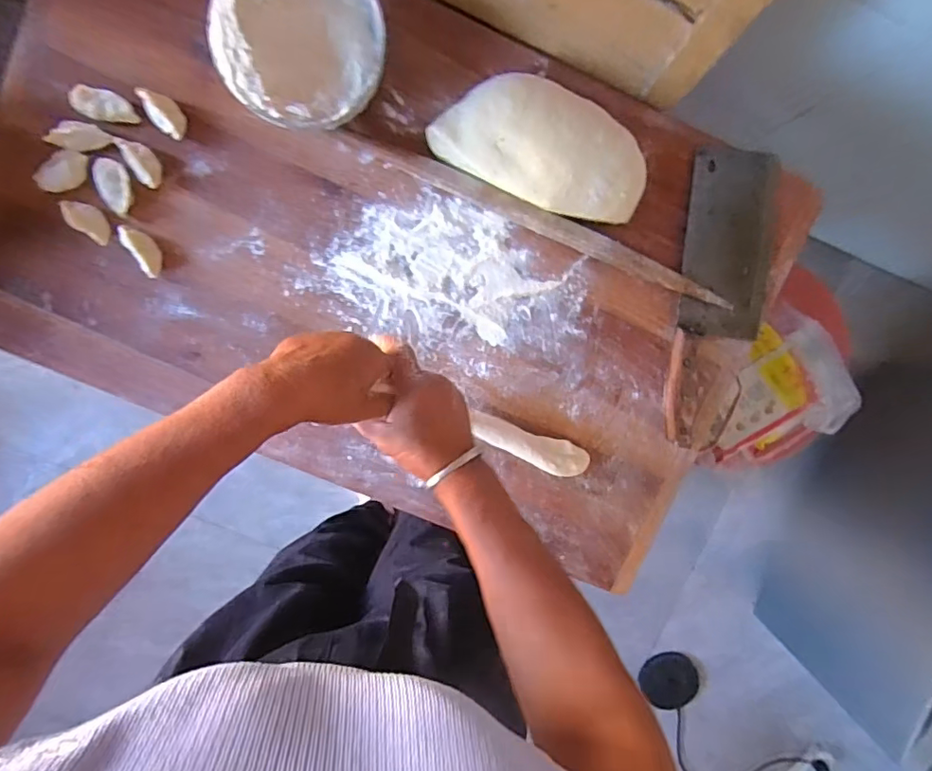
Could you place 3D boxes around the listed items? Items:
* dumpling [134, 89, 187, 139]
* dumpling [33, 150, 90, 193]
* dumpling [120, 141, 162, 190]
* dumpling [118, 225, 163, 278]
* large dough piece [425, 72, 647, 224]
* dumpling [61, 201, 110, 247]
[{"bbox_3d":[-0.287,-0.260,0.519,0.026,0.019,0.048,-42,98,5],"label":"dumpling"},{"bbox_3d":[-0.390,-0.208,0.528,0.049,0.019,0.030,-36,98,4],"label":"dumpling"},{"bbox_3d":[-0.308,-0.212,0.522,0.022,0.013,0.045,-25,99,2],"label":"dumpling"},{"bbox_3d":[-0.315,-0.133,0.533,0.022,0.018,0.051,-31,99,3],"label":"dumpling"},{"bbox_3d":[0.078,-0.228,0.523,0.203,0.054,0.103,24,98,-5],"label":"large dough piece"},{"bbox_3d":[-0.366,-0.159,0.529,0.047,0.021,0.026,41,96,-7],"label":"dumpling"}]

